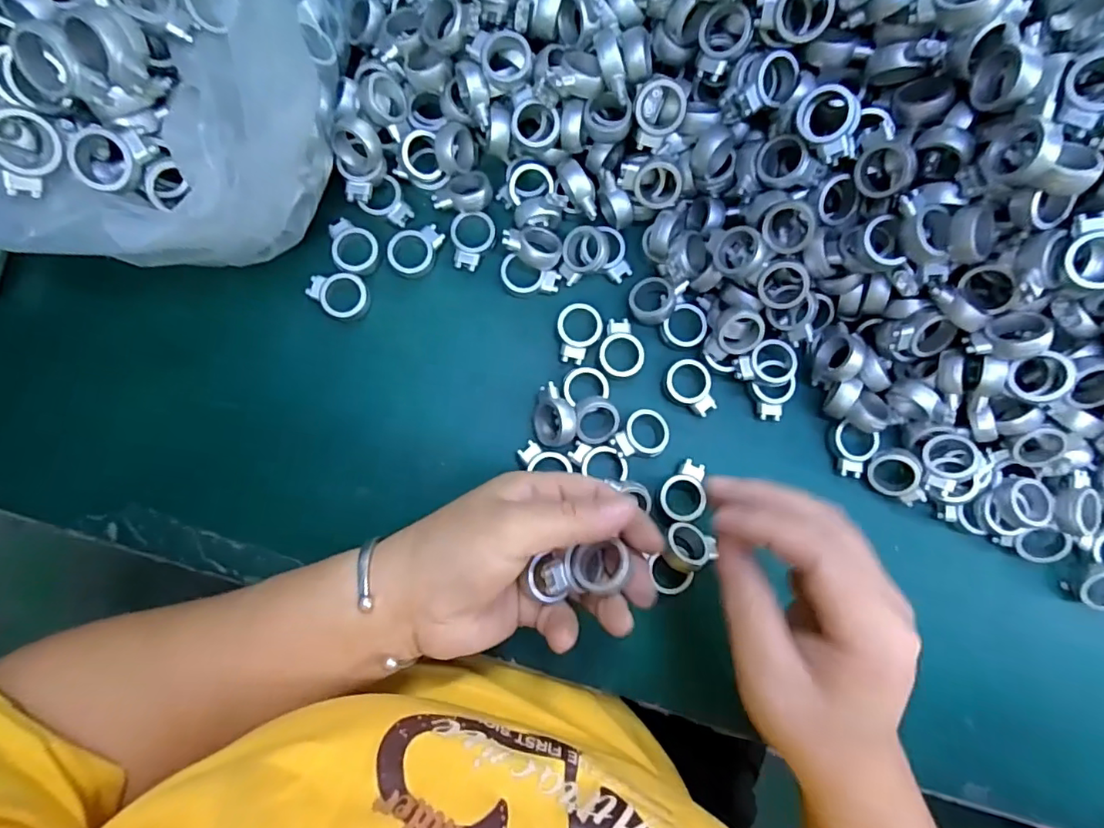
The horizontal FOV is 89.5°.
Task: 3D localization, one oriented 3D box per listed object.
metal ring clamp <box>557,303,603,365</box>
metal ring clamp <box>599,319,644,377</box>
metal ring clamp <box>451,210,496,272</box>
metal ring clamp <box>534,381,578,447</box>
[{"bbox_3d":[0.015,-0.046,0.317,0.025,0.005,0.034,9,85,-1],"label":"metal ring clamp"},{"bbox_3d":[0.041,-0.038,0.317,0.025,0.004,0.034,11,85,-1],"label":"metal ring clamp"},{"bbox_3d":[-0.046,-0.099,0.319,0.025,0.006,0.033,6,85,-2],"label":"metal ring clamp"},{"bbox_3d":[0.001,0.001,0.307,0.011,0.025,0.033,-9,90,-45],"label":"metal ring clamp"}]

